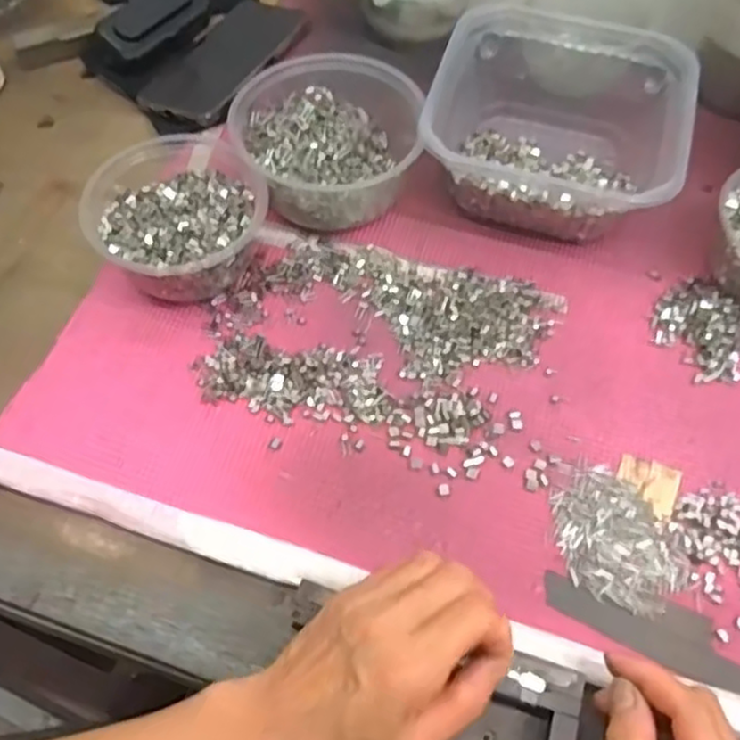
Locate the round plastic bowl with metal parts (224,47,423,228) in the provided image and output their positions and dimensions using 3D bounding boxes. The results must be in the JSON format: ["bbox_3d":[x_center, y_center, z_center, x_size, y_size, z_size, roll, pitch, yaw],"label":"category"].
[{"bbox_3d":[-0.030,-0.175,0.518,0.131,0.057,0.141,0,60,0],"label":"round plastic bowl with metal parts"}]

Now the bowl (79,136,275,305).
[{"bbox_3d":[-0.126,-0.098,0.478,0.111,0.058,0.109,1,58,-1],"label":"bowl"}]

